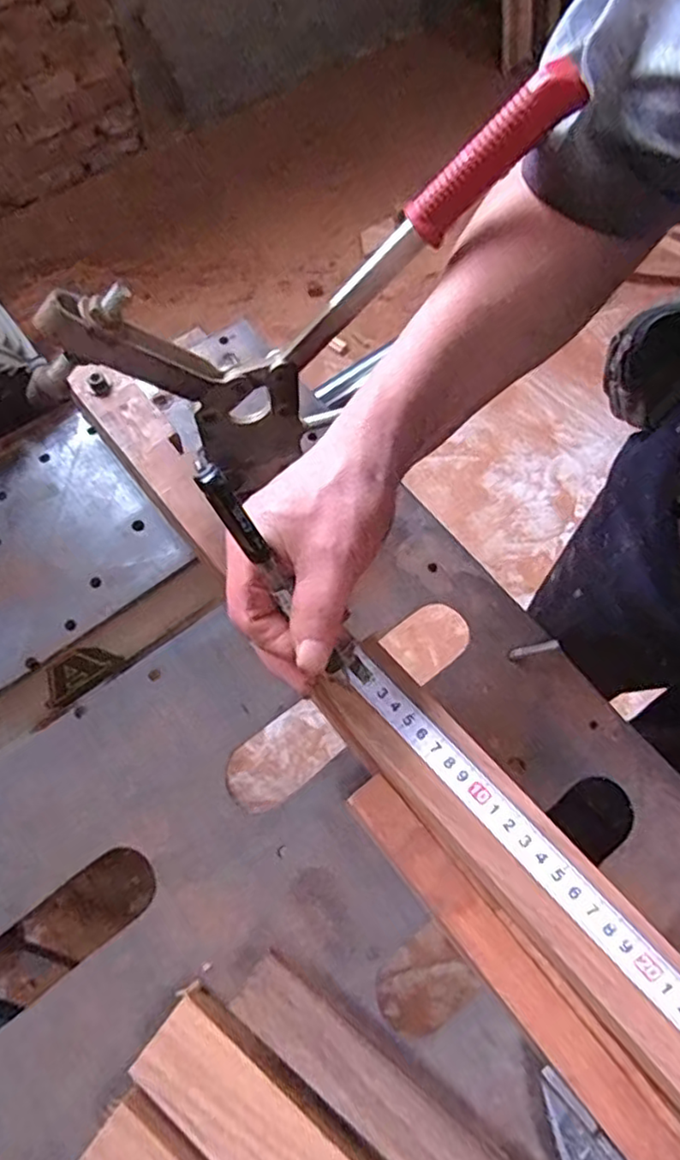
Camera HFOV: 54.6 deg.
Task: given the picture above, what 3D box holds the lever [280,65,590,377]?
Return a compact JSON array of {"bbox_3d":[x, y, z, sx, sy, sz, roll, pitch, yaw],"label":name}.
[{"bbox_3d":[0.036,-0.181,0.351,0.021,0.194,0.014,10,56,-44],"label":"lever"}]

